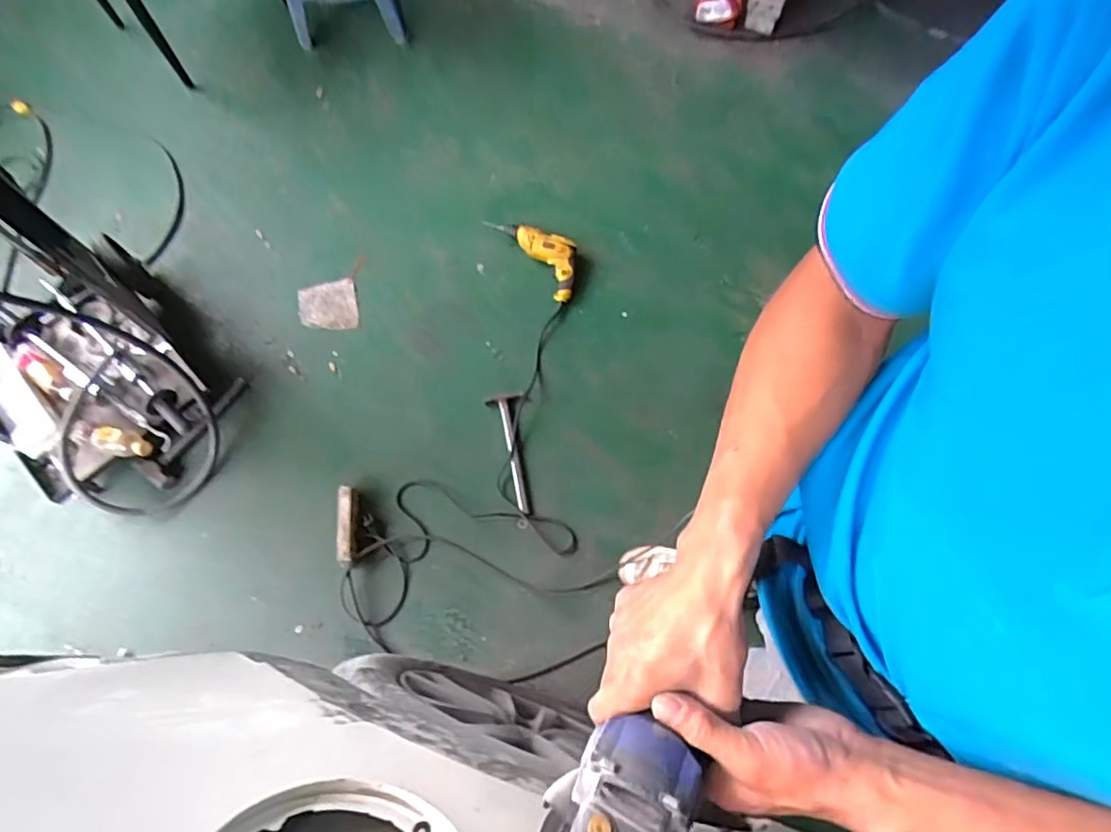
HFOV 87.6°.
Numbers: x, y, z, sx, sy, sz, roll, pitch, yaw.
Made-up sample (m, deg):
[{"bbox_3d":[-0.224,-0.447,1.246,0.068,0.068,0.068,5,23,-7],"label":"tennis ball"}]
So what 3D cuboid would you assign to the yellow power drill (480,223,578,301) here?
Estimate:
[{"bbox_3d":[-0.042,-0.480,1.624,0.139,0.074,0.351,-36,60,-12],"label":"yellow power drill"}]

